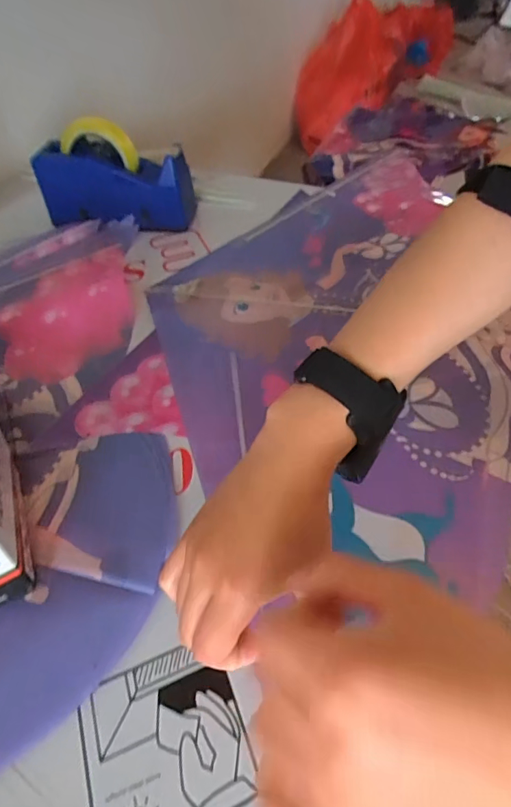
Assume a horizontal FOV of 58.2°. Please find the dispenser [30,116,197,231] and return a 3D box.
[{"bbox_3d":[-0.196,-0.317,0.637,0.204,0.122,0.077,7,52,9],"label":"dispenser"}]

